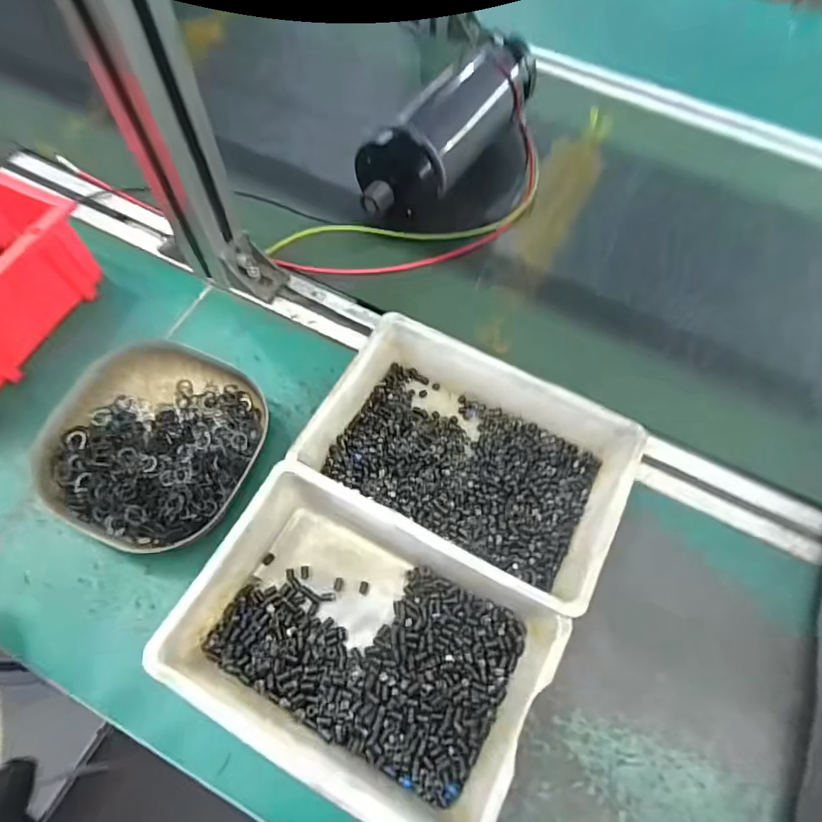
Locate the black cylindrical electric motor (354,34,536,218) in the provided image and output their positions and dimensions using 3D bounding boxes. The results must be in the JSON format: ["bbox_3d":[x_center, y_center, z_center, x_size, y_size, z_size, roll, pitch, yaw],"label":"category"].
[{"bbox_3d":[0.033,-0.262,0.491,0.072,0.097,0.228,33,67,14],"label":"black cylindrical electric motor"}]

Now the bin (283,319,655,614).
[{"bbox_3d":[0.042,0.030,0.360,0.205,0.049,0.138,27,65,11],"label":"bin"}]

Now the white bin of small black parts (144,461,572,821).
[{"bbox_3d":[-0.026,0.137,0.310,0.201,0.056,0.147,27,65,11],"label":"white bin of small black parts"}]

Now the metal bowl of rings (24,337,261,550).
[{"bbox_3d":[-0.188,0.022,0.373,0.144,0.031,0.141,1,63,-2],"label":"metal bowl of rings"}]

